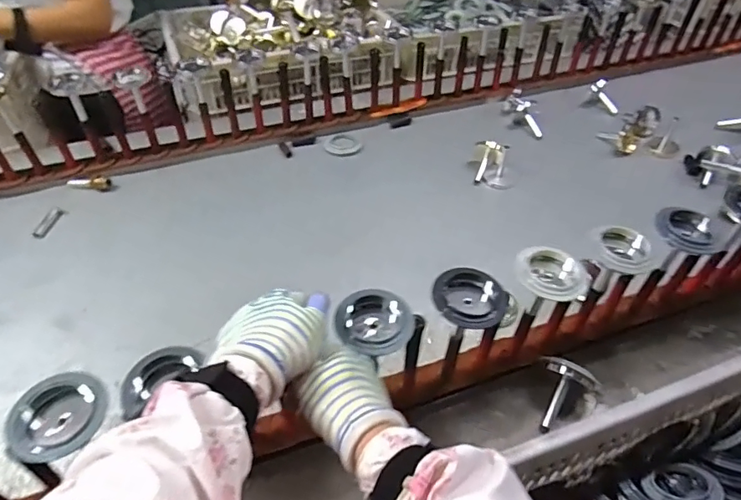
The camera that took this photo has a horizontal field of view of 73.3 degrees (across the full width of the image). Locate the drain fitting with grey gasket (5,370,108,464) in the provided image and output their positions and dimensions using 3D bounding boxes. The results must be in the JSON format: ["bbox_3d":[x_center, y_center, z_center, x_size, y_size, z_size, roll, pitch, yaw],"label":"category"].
[{"bbox_3d":[-0.281,0.149,0.446,0.075,0.022,0.078,-2,44,2],"label":"drain fitting with grey gasket"}]

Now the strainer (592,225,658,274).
[{"bbox_3d":[0.299,-0.001,0.585,0.065,0.022,0.059,10,46,14],"label":"strainer"}]

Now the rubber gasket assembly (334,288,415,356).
[{"bbox_3d":[0.003,0.075,0.507,0.072,0.025,0.074,-2,44,2],"label":"rubber gasket assembly"}]

